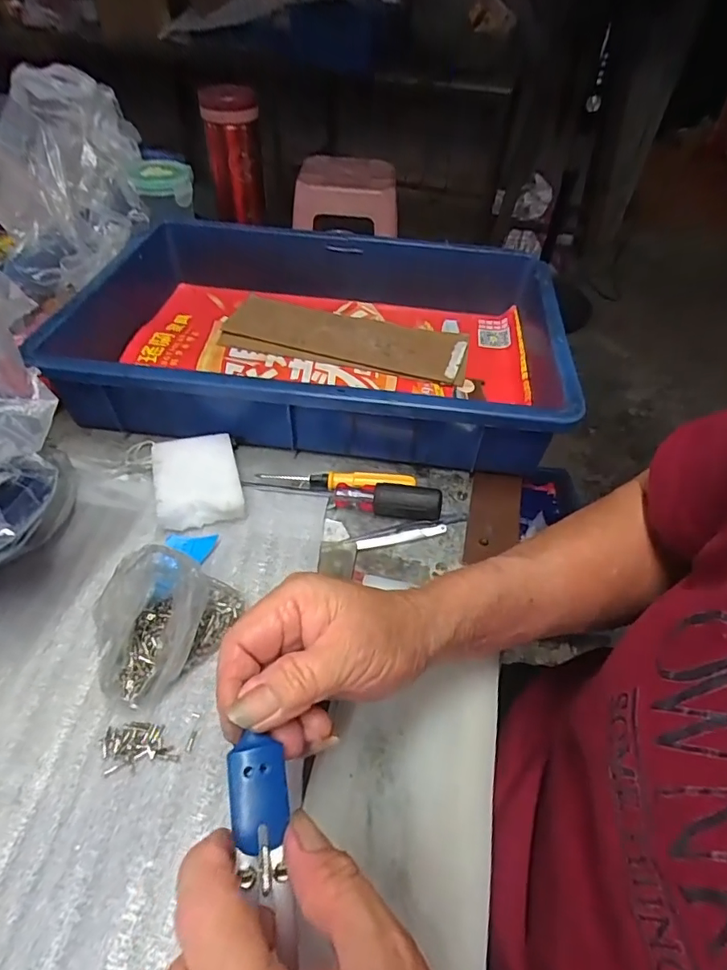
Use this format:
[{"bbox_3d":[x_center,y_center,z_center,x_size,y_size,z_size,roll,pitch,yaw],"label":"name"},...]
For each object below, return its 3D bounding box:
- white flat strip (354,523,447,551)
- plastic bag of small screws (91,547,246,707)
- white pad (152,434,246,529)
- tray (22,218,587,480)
[{"bbox_3d":[0.029,0.038,0.379,0.069,0.005,0.008,-9,49,-12],"label":"white flat strip"},{"bbox_3d":[-0.114,0.072,0.290,0.048,0.069,0.086,33,54,24],"label":"plastic bag of small screws"},{"bbox_3d":[-0.123,-0.002,0.385,0.059,0.022,0.079,-11,50,-14],"label":"white pad"},{"bbox_3d":[-0.040,-0.150,0.488,0.449,0.075,0.304,9,48,4],"label":"tray"}]

